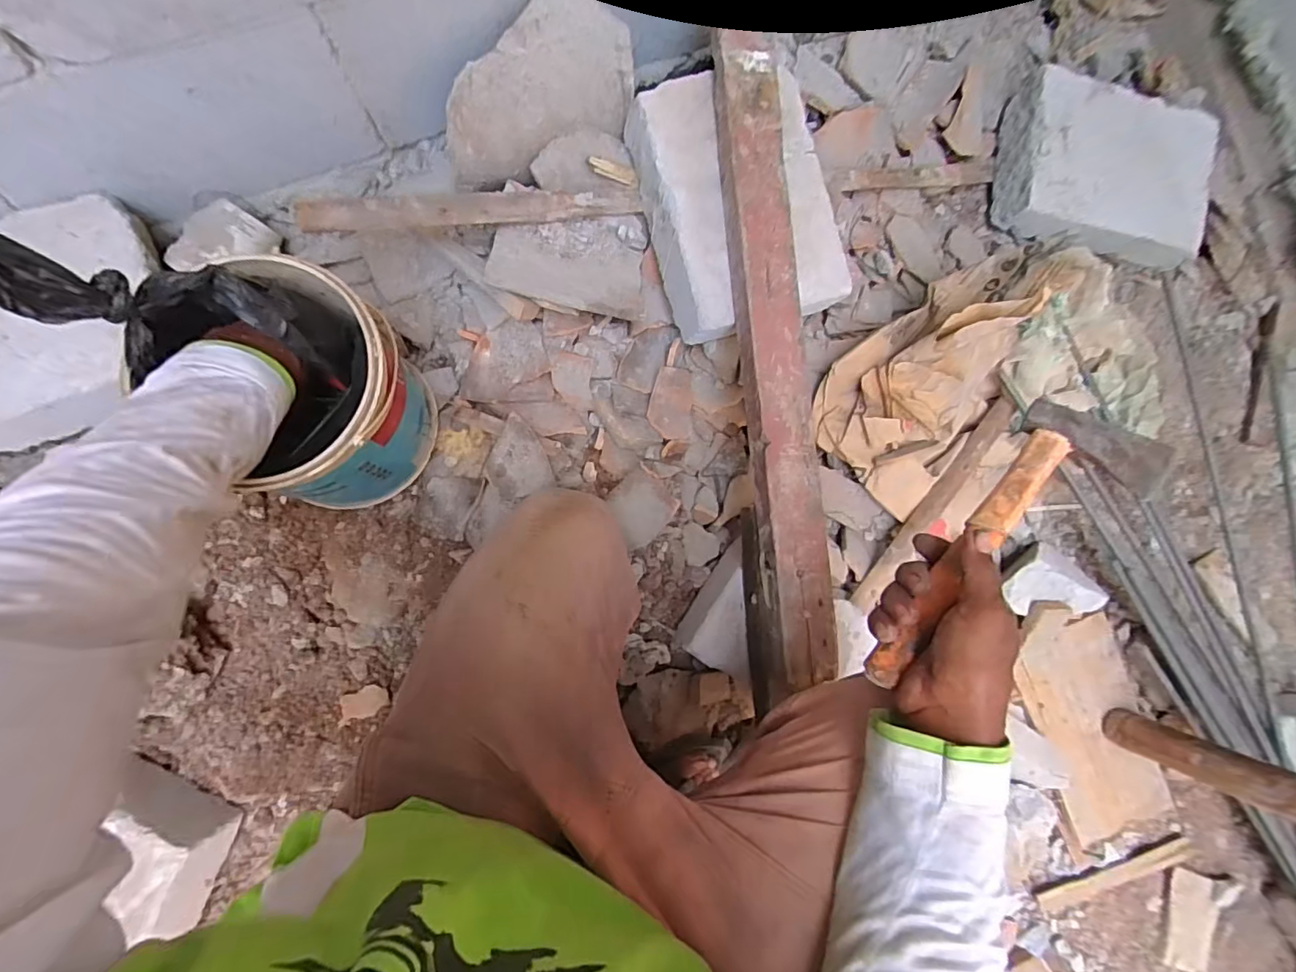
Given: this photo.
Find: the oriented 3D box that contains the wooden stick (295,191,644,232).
[{"bbox_3d":[-0.168,-0.290,0.582,0.343,0.017,0.031,-15,90,-24],"label":"wooden stick"}]

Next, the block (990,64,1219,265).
[{"bbox_3d":[0.697,-0.464,0.832,0.340,0.072,0.230,3,87,-7],"label":"block"}]

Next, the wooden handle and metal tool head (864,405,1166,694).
[{"bbox_3d":[0.249,0.041,0.393,0.260,0.041,0.077,-43,93,-9],"label":"wooden handle and metal tool head"}]

